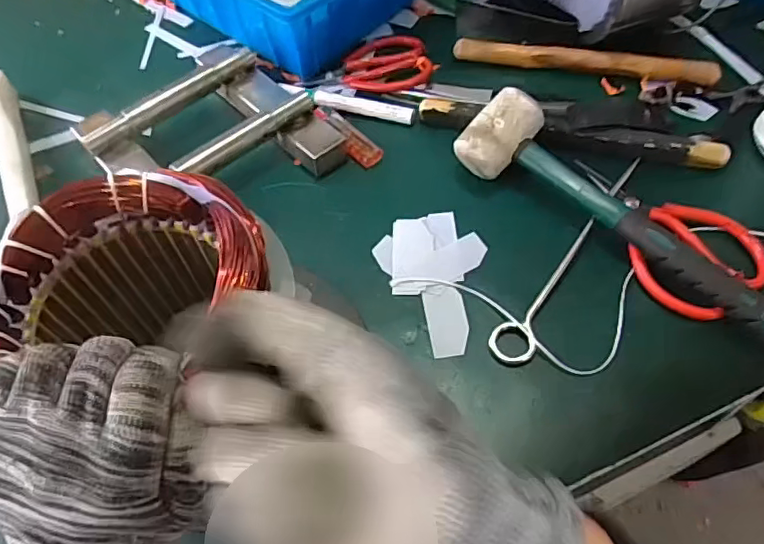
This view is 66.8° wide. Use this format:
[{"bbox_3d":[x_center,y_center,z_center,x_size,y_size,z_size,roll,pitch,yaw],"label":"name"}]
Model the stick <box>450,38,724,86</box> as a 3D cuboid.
[{"bbox_3d":[0.189,-0.199,0.552,0.238,0.017,0.023,11,59,11],"label":"stick"}]

